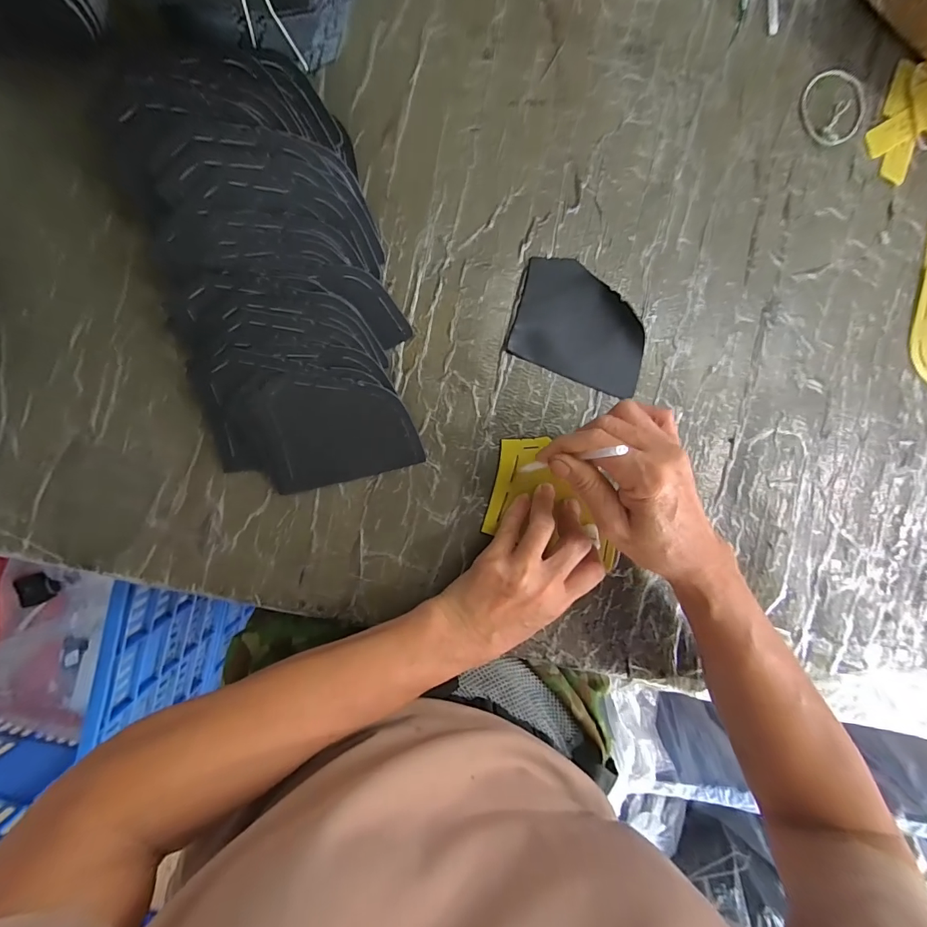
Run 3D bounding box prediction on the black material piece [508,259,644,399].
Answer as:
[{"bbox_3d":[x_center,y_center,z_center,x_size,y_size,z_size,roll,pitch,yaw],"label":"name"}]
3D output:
[{"bbox_3d":[0.095,-0.109,0.337,0.106,0.007,0.086,17,93,-3],"label":"black material piece"}]

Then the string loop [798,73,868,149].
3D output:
[{"bbox_3d":[0.299,-0.288,0.344,0.055,0.006,0.051,0,93,4],"label":"string loop"}]

